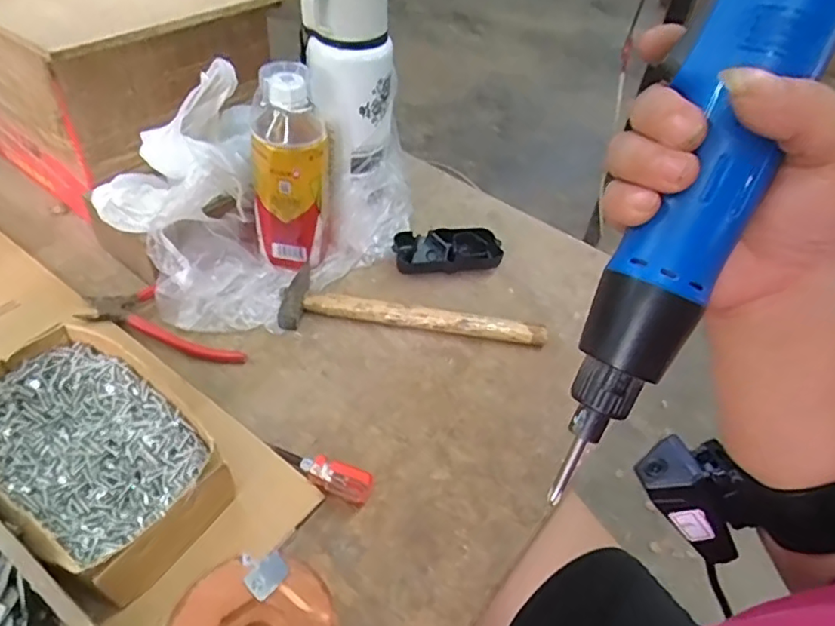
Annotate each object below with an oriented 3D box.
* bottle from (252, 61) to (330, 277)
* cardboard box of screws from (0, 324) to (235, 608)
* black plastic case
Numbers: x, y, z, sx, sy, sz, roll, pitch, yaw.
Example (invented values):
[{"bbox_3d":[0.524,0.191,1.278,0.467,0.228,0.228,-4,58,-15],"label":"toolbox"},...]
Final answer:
[{"bbox_3d":[-0.115,-0.124,0.533,0.070,0.183,0.055,-5,47,-13],"label":"bottle"},{"bbox_3d":[-0.212,0.096,0.388,0.193,0.059,0.112,31,48,22],"label":"cardboard box of screws"},{"bbox_3d":[0.031,-0.064,0.605,0.109,0.029,0.051,-1,46,-10],"label":"black plastic case"}]

